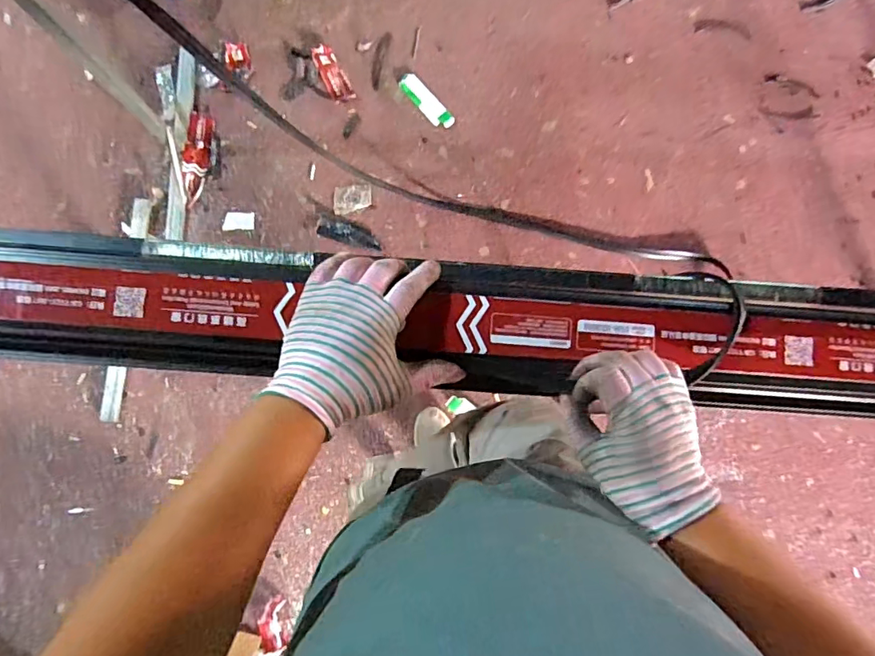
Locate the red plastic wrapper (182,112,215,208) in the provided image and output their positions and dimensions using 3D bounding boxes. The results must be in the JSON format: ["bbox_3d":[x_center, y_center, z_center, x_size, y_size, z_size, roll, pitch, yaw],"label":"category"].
[{"bbox_3d":[-0.658,-0.466,1.425,0.066,0.029,0.263,4,84,-2],"label":"red plastic wrapper"}]

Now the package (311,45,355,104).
[{"bbox_3d":[-0.294,-0.713,1.471,0.064,0.025,0.168,-28,86,-4],"label":"package"}]

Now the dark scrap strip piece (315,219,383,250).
[{"bbox_3d":[-0.239,-0.260,1.440,0.178,0.018,0.056,16,84,0],"label":"dark scrap strip piece"}]

